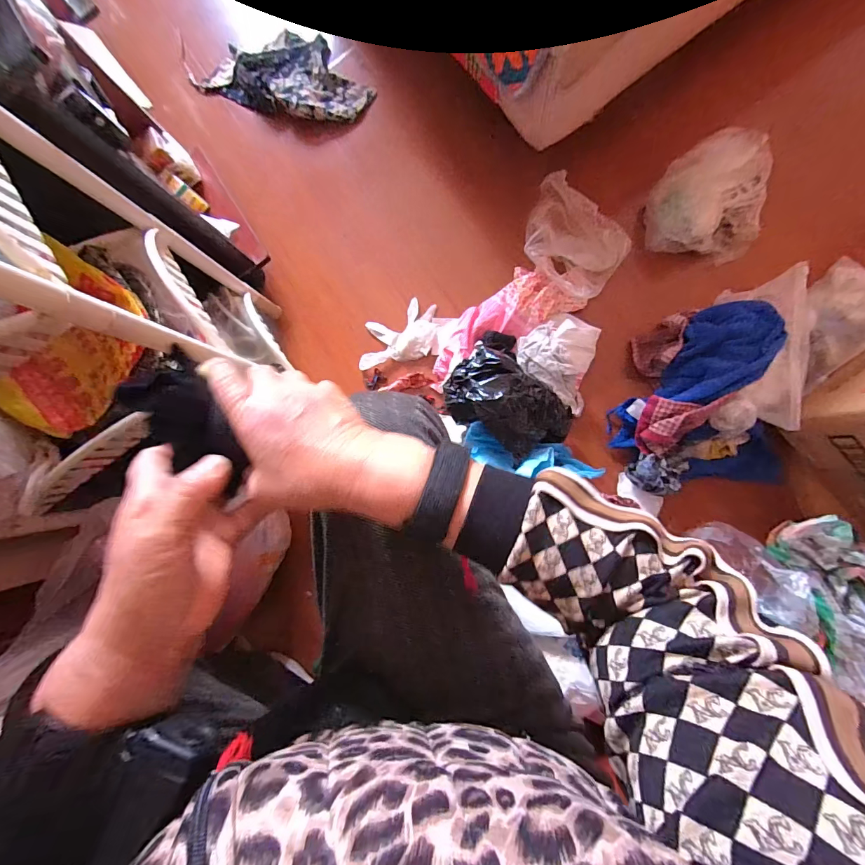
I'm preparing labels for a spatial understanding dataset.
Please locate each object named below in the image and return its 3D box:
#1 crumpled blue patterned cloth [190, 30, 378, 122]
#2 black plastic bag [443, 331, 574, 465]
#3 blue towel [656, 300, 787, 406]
[{"bbox_3d":[-0.306,-0.740,0.823,0.383,0.045,0.181,17,91,9],"label":"crumpled blue patterned cloth"},{"bbox_3d":[0.120,-0.040,0.642,0.202,0.137,0.135,43,95,8],"label":"black plastic bag"},{"bbox_3d":[0.455,-0.124,0.626,0.114,0.065,0.175,26,92,9],"label":"blue towel"}]

